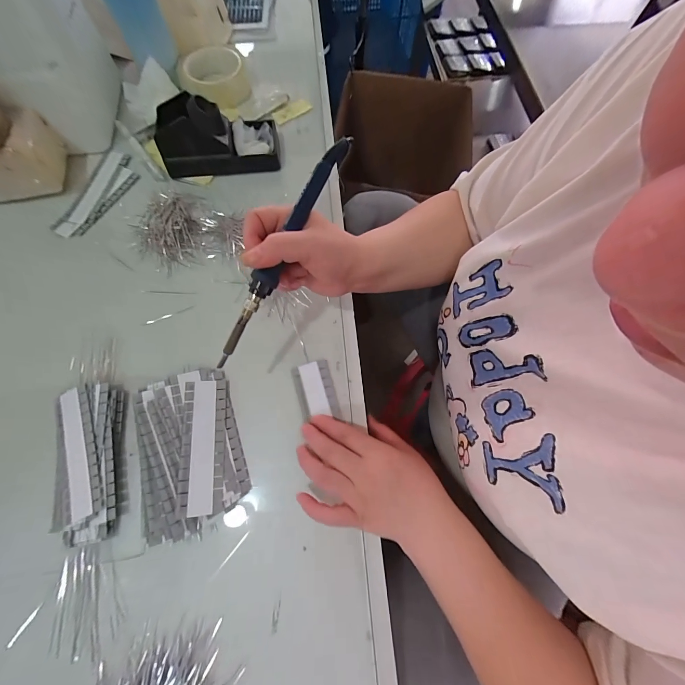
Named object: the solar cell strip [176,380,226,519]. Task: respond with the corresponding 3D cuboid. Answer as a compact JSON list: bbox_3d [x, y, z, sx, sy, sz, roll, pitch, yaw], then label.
[{"bbox_3d":[-0.137,0.099,0.312,0.038,0.004,0.125,2,65,-20],"label":"solar cell strip"}]

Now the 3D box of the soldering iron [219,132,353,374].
[{"bbox_3d":[-0.048,-0.079,0.262,0.017,0.020,0.217,28,88,9],"label":"soldering iron"}]

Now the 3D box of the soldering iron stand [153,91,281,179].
[{"bbox_3d":[-0.166,-0.280,0.421,0.147,0.073,0.073,-10,71,-5],"label":"soldering iron stand"}]

